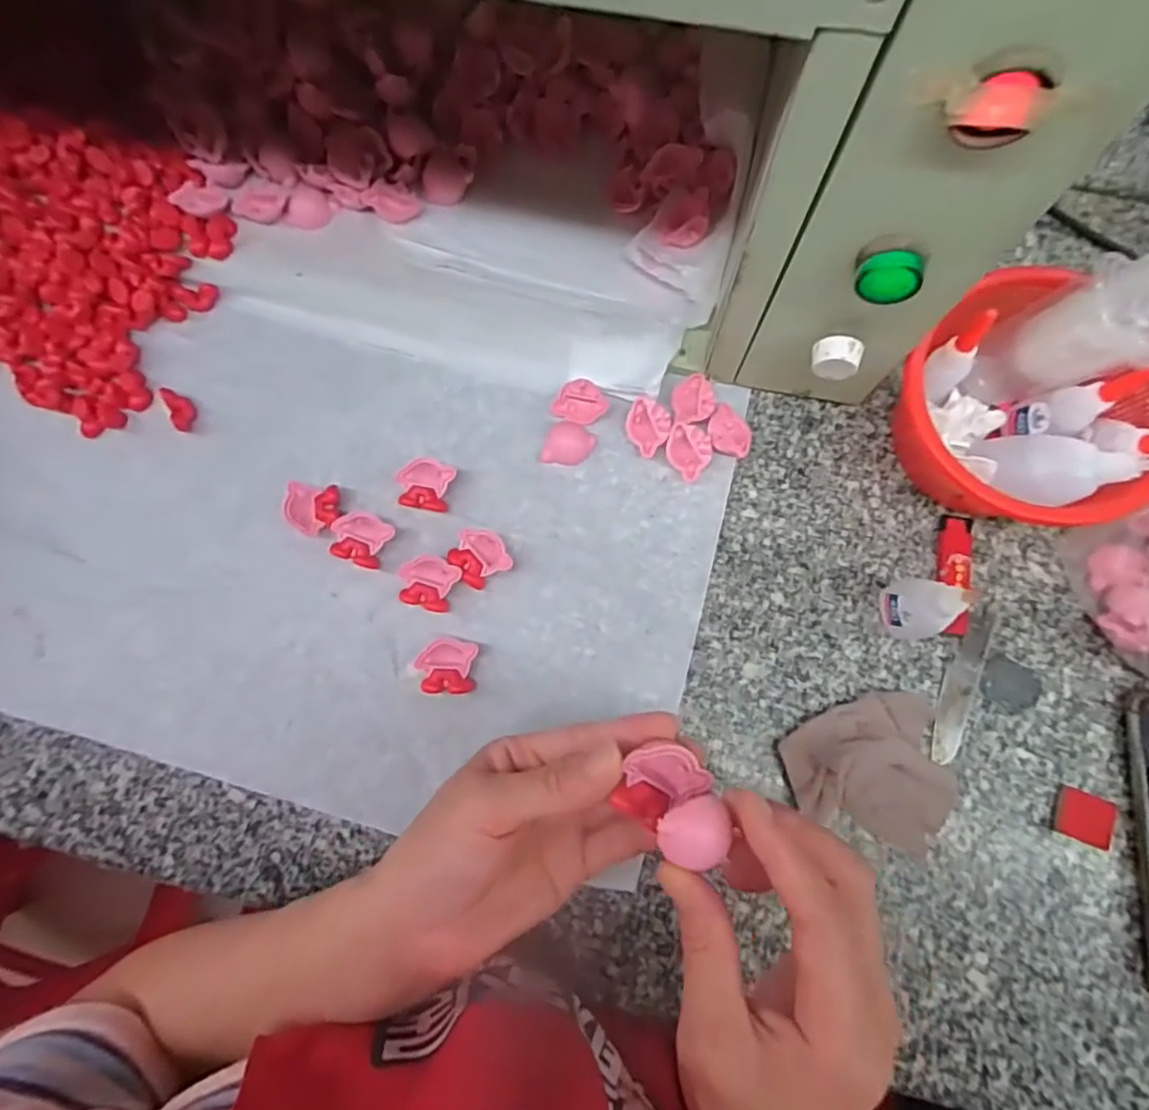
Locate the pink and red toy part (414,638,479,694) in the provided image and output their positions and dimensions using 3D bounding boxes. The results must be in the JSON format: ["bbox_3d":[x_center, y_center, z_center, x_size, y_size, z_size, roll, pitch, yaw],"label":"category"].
[{"bbox_3d":[-0.078,0.069,0.377,0.035,0.015,0.032,5,79,2],"label":"pink and red toy part"}]

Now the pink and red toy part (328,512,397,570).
[{"bbox_3d":[-0.137,-0.011,0.392,0.034,0.011,0.032,25,80,6],"label":"pink and red toy part"}]

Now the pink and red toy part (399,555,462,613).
[{"bbox_3d":[-0.092,0.017,0.386,0.036,0.013,0.032,17,80,4],"label":"pink and red toy part"}]

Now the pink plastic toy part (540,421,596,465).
[{"bbox_3d":[-0.003,-0.074,0.407,0.033,0.006,0.030,13,79,3],"label":"pink plastic toy part"}]

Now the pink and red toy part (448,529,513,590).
[{"bbox_3d":[-0.061,0.000,0.389,0.033,0.015,0.035,-33,80,-5],"label":"pink and red toy part"}]

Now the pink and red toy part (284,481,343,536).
[{"bbox_3d":[-0.169,-0.030,0.395,0.034,0.011,0.032,-2,79,1],"label":"pink and red toy part"}]

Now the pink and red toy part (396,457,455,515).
[{"bbox_3d":[-0.097,-0.045,0.401,0.034,0.016,0.033,14,79,4],"label":"pink and red toy part"}]

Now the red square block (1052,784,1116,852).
[{"bbox_3d":[0.296,0.152,0.353,0.031,0.005,0.027,20,80,5],"label":"red square block"}]

